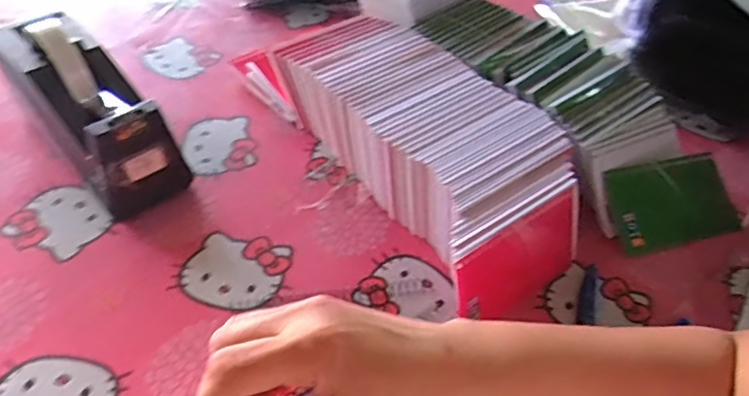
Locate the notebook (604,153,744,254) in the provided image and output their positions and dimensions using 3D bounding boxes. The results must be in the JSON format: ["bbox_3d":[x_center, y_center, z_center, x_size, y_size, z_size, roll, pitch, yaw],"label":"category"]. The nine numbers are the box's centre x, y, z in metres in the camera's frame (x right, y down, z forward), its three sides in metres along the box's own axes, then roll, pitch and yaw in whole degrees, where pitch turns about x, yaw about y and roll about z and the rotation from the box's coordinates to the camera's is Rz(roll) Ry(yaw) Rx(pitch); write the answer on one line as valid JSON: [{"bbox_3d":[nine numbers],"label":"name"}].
[{"bbox_3d":[0.277,0.003,0.518,0.131,0.010,0.076,-9,80,-16],"label":"notebook"}]

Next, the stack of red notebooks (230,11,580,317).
[{"bbox_3d":[0.033,-0.065,0.528,0.164,0.079,0.359,-24,53,-25],"label":"stack of red notebooks"}]

